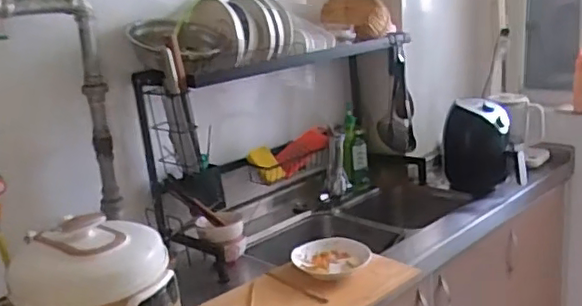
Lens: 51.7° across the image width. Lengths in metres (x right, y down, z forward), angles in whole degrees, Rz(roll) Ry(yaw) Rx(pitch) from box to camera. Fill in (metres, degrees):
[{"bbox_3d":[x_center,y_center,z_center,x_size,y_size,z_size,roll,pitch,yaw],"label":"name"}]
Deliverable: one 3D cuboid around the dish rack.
[{"bbox_3d":[-0.015,-0.070,1.874,0.328,0.500,0.988,10,20,38],"label":"dish rack"}]

